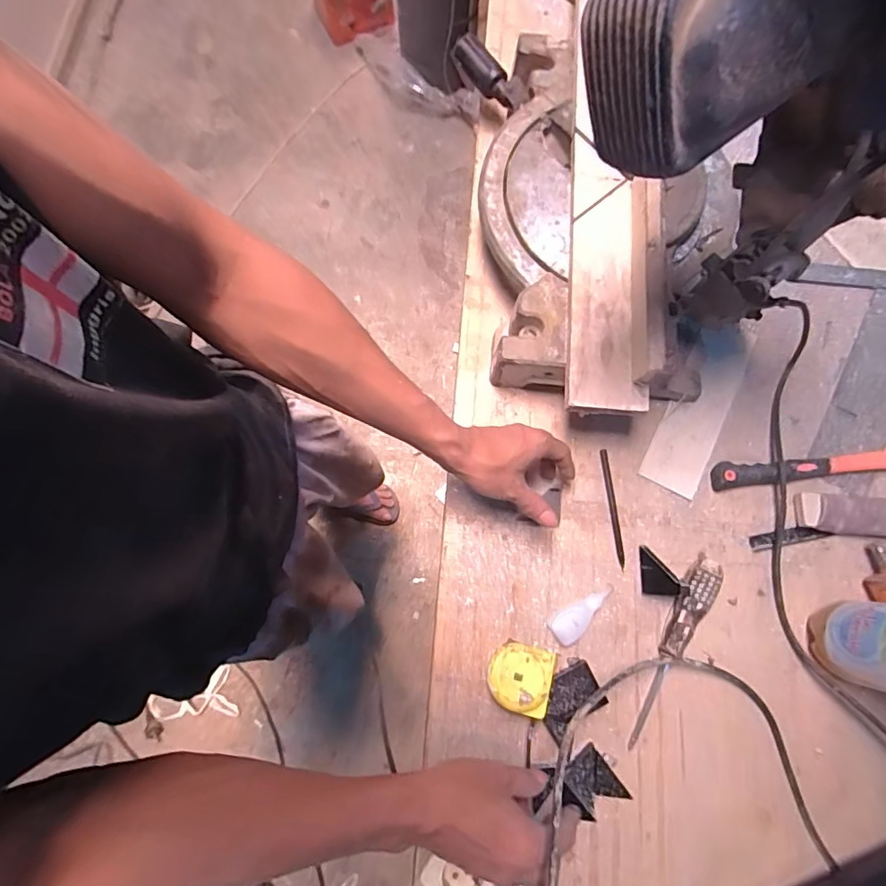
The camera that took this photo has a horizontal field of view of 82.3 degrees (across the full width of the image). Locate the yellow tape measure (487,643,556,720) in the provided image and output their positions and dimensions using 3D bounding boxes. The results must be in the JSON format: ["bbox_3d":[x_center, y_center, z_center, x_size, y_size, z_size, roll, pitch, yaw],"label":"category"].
[{"bbox_3d":[0.079,0.245,0.535,0.063,0.043,0.064,14,77,4],"label":"yellow tape measure"}]

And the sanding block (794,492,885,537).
[{"bbox_3d":[0.484,0.085,0.588,0.133,0.029,0.043,6,76,2],"label":"sanding block"}]

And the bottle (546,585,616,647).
[{"bbox_3d":[0.157,0.188,0.565,0.084,0.020,0.033,-38,79,-9],"label":"bottle"}]

